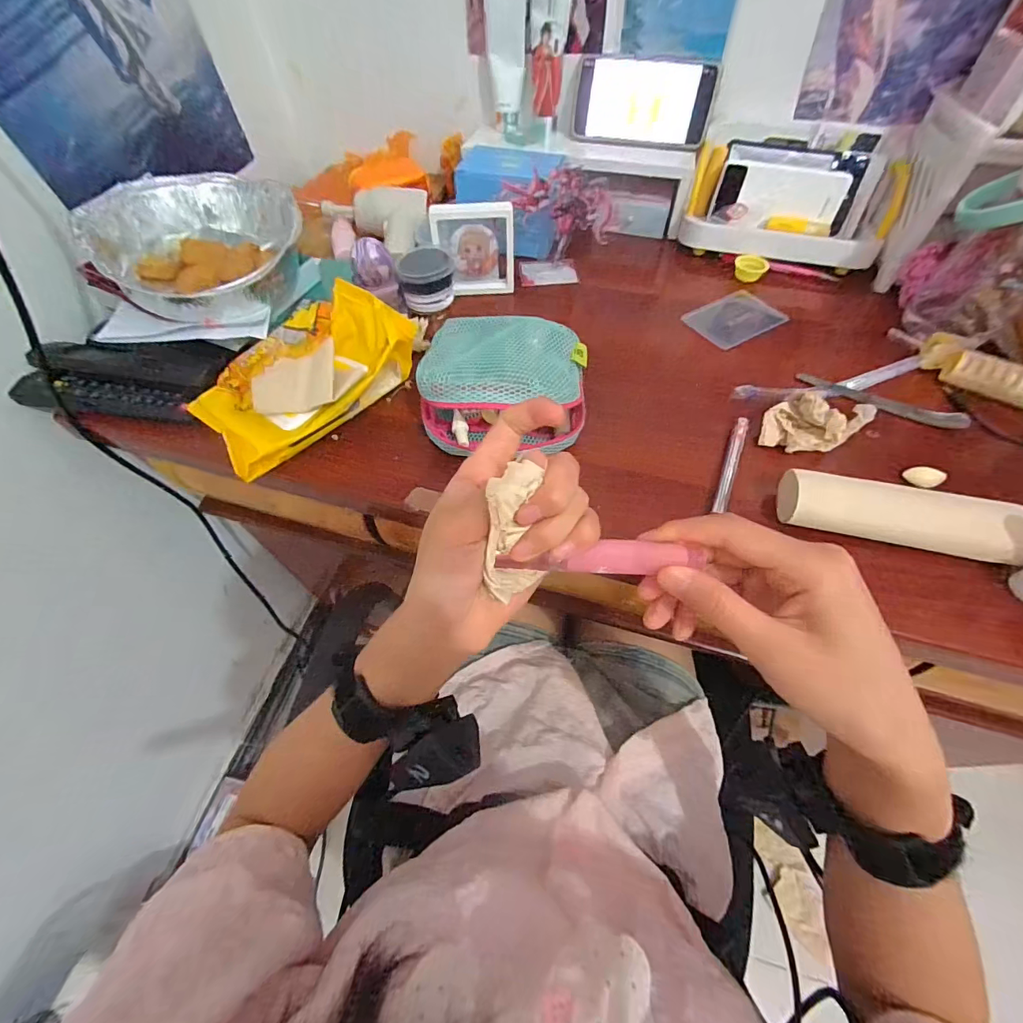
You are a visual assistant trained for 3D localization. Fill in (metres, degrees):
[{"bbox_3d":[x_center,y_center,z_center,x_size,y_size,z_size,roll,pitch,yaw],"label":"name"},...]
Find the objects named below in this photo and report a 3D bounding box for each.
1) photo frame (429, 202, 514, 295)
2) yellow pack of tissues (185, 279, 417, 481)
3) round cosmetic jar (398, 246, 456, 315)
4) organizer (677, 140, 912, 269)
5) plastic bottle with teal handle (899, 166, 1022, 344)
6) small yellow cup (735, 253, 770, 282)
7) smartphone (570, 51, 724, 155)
[{"bbox_3d":[-0.042,-0.292,0.500,0.088,0.089,0.024,-7,42,-7],"label":"photo frame"},{"bbox_3d":[-0.188,-0.132,0.417,0.203,0.052,0.120,-40,65,-21],"label":"yellow pack of tissues"},{"bbox_3d":[-0.092,-0.254,0.488,0.056,0.039,0.065,-2,58,0],"label":"round cosmetic jar"},{"bbox_3d":[0.344,-0.385,0.553,0.229,0.073,0.129,20,60,13],"label":"organizer"},{"bbox_3d":[0.473,-0.259,0.423,0.105,0.162,0.111,-37,64,-20],"label":"plastic bottle with teal handle"},{"bbox_3d":[0.294,-0.300,0.544,0.038,0.015,0.044,24,61,15],"label":"small yellow cup"},{"bbox_3d":[0.161,-0.500,0.542,0.166,0.083,0.016,10,38,6],"label":"smartphone"}]

